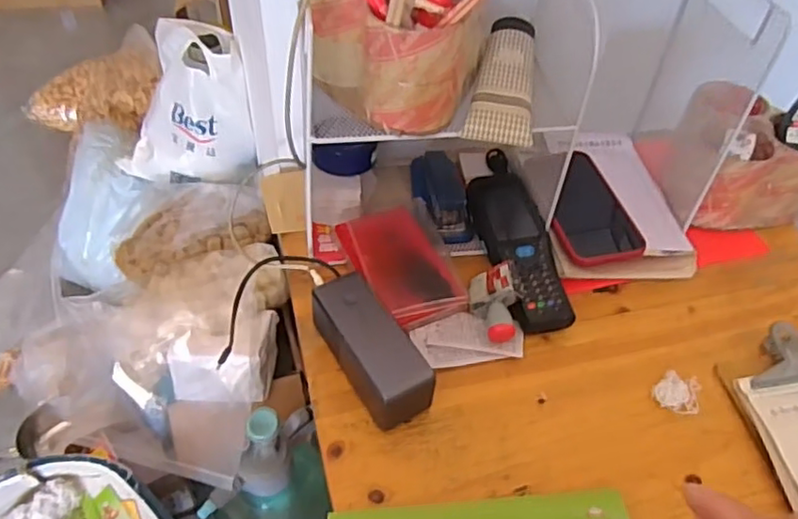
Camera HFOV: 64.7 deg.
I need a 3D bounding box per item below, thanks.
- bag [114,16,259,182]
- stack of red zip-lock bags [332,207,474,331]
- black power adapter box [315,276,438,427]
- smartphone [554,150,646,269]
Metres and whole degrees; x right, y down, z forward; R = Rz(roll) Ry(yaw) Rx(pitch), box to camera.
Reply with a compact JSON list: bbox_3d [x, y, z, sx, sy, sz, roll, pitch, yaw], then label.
[{"bbox_3d":[-0.356,-0.252,1.021,0.210,0.212,0.196,-12,49,-15],"label":"bag"},{"bbox_3d":[0.000,0.003,0.618,0.085,0.028,0.134,-17,51,-19],"label":"stack of red zip-lock bags"},{"bbox_3d":[-0.025,0.074,0.533,0.054,0.050,0.136,-23,53,-23],"label":"black power adapter box"},{"bbox_3d":[0.186,-0.055,0.644,0.082,0.015,0.139,-6,57,-18],"label":"smartphone"}]

